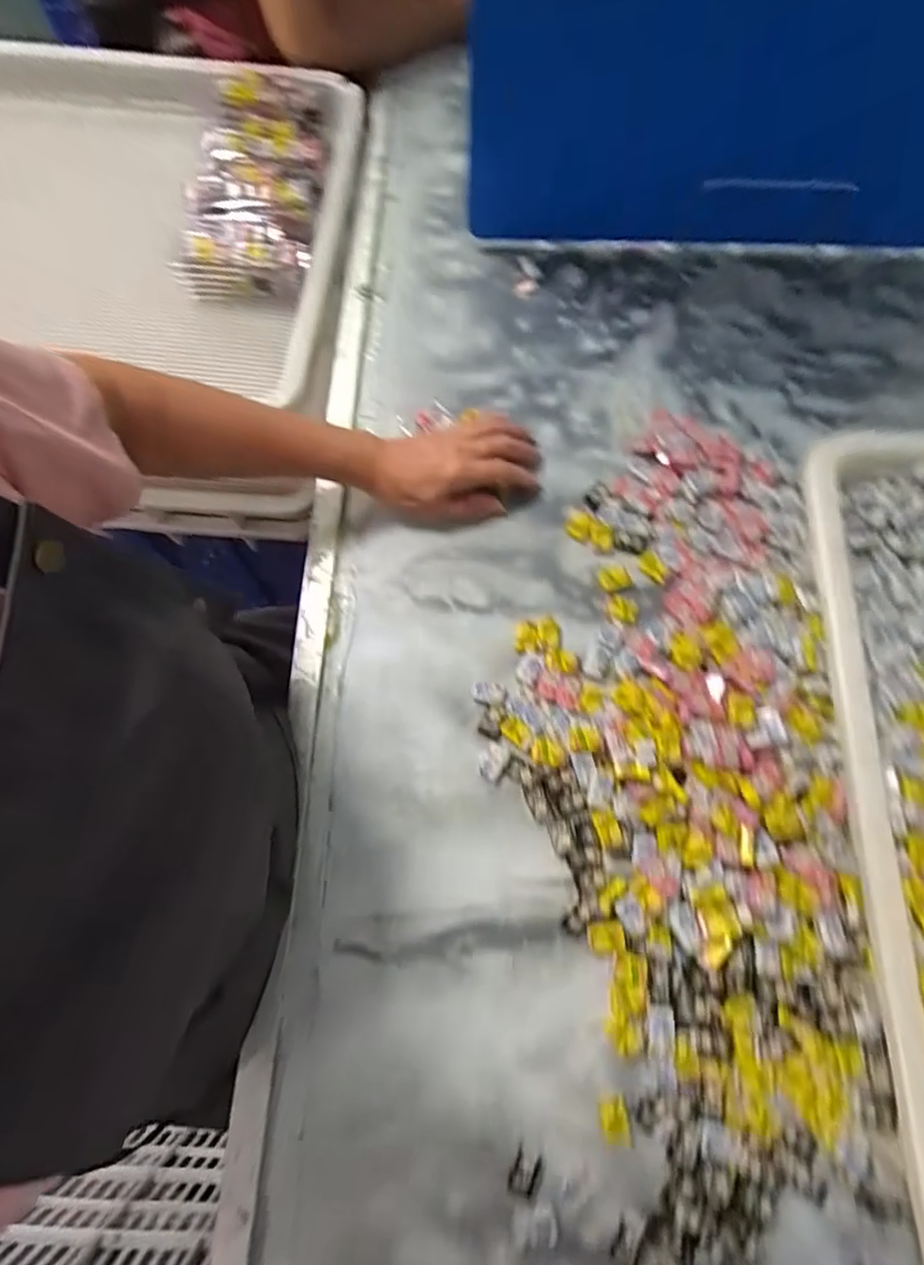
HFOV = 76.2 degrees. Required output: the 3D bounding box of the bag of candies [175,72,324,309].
[{"bbox_3d":[-0.233,-0.513,0.669,0.142,0.035,0.292,1,72,0],"label":"bag of candies"}]

